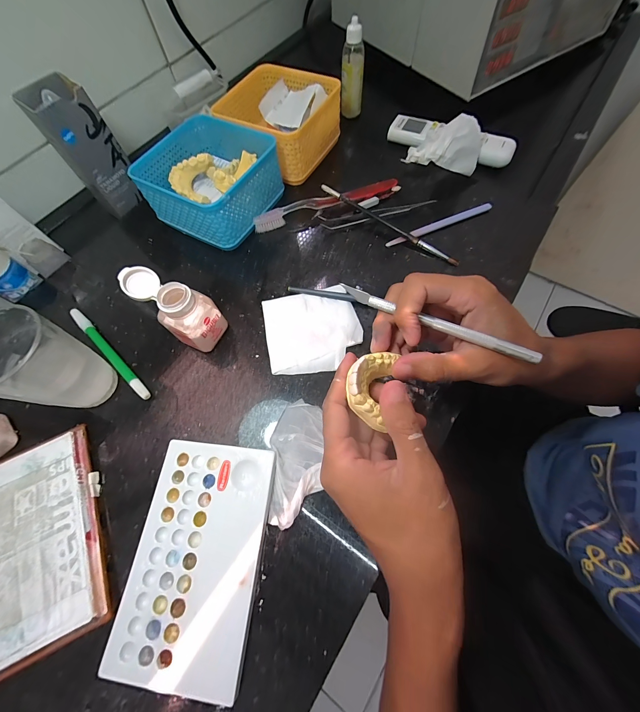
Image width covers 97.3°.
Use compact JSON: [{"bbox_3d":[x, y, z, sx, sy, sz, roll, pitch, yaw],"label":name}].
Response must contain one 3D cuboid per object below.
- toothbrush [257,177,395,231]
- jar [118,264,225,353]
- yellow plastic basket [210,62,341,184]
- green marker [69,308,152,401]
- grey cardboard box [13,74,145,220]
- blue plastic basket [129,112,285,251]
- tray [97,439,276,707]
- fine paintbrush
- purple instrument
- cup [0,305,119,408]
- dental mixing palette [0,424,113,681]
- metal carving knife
[{"bbox_3d":[0.007,-0.192,0.354,0.186,0.015,0.014,-18,68,-5],"label":"toothbrush"},{"bbox_3d":[-0.132,-0.046,0.268,0.066,0.075,0.046,33,73,15],"label":"jar"},{"bbox_3d":[-0.055,-0.320,0.385,0.137,0.059,0.135,28,71,13],"label":"yellow plastic basket"},{"bbox_3d":[-0.217,-0.005,0.290,0.143,0.009,0.010,40,74,17],"label":"green marker"},{"bbox_3d":[-0.277,-0.249,0.339,0.062,0.119,0.064,-41,71,-13],"label":"grey cardboard box"},{"bbox_3d":[-0.131,-0.215,0.347,0.133,0.063,0.132,25,71,12],"label":"blue plastic basket"},{"bbox_3d":[-0.092,0.147,0.215,0.093,0.013,0.151,5,68,4],"label":"tray"},{"bbox_3d":[0.079,-0.157,0.334,0.187,0.018,0.007,34,73,15],"label":"fine paintbrush"},{"bbox_3d":[0.144,-0.157,0.338,0.140,0.007,0.010,-22,68,-6],"label":"purple instrument"},{"bbox_3d":[-0.232,0.010,0.241,0.067,0.089,0.065,-1,67,2],"label":"cup"},{"bbox_3d":[-0.223,0.144,0.221,0.089,0.015,0.148,-24,68,-8],"label":"dental mixing palette"},{"bbox_3d":[0.077,-0.025,0.196,0.134,0.005,0.008,23,70,15],"label":"metal carving knife"}]

